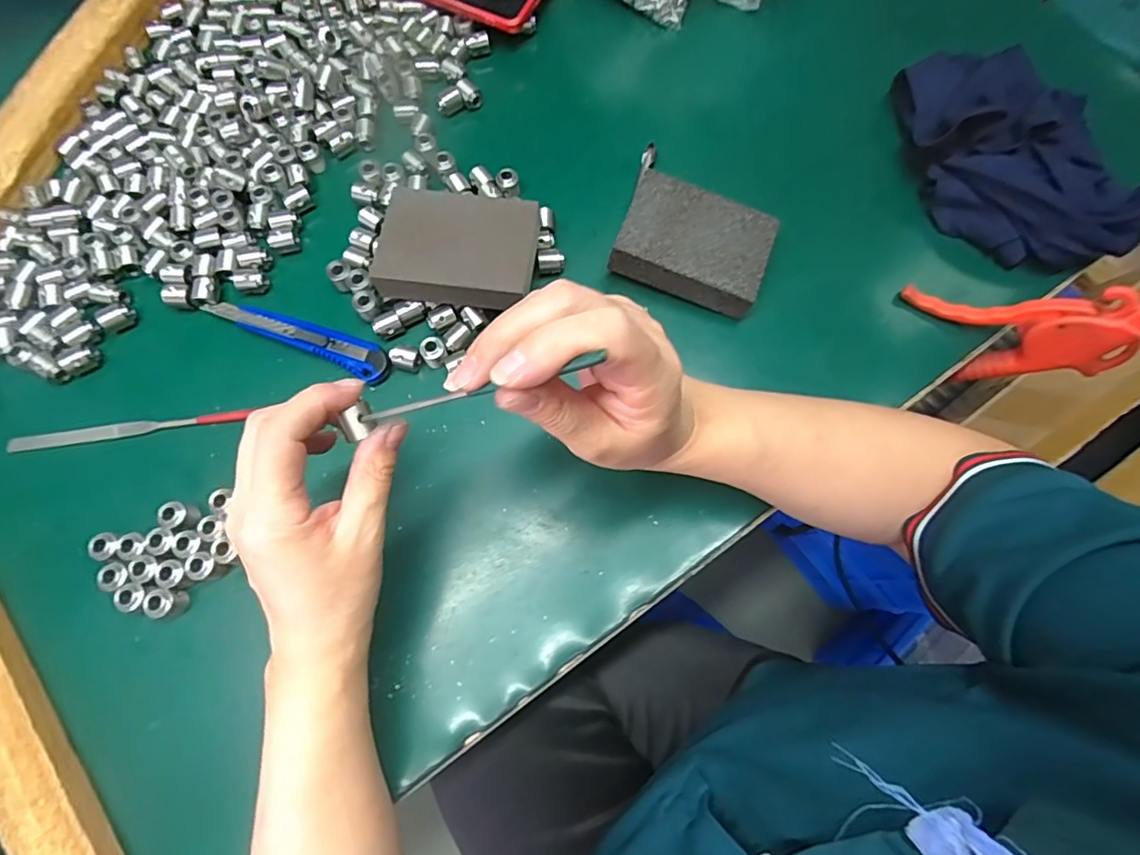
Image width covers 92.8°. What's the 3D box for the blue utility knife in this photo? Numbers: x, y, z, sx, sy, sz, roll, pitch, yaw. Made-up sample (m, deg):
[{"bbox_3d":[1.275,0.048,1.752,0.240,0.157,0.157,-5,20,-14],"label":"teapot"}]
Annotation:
[{"bbox_3d":[-0.178,-0.062,0.359,0.129,0.008,0.024,24,75,5],"label":"blue utility knife"}]

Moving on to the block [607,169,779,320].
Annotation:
[{"bbox_3d":[0.082,-0.122,0.366,0.094,0.033,0.068,19,74,3],"label":"block"}]

